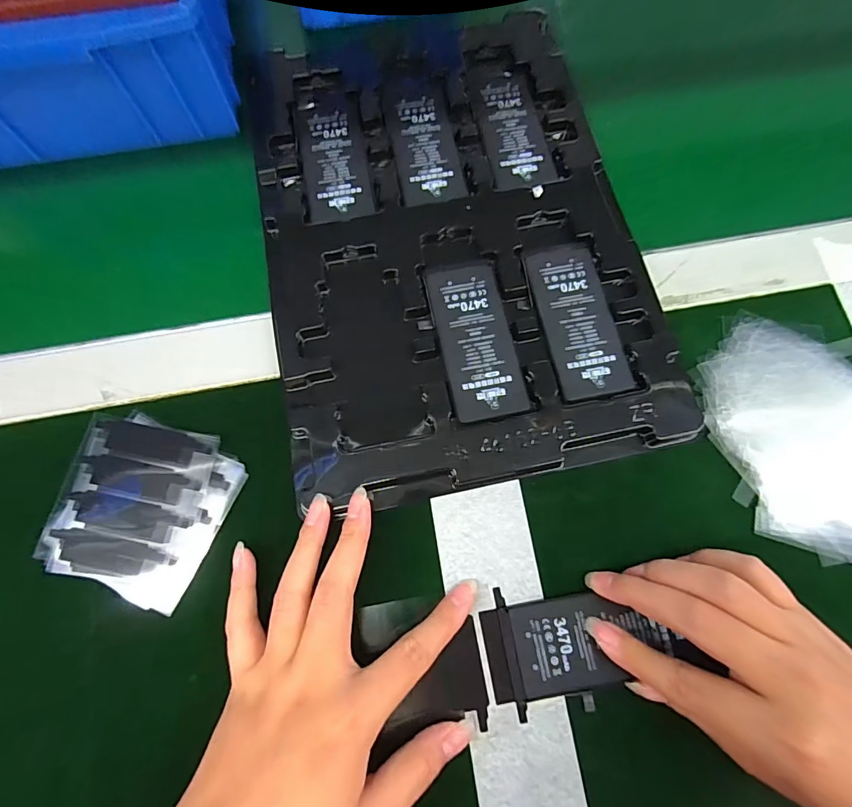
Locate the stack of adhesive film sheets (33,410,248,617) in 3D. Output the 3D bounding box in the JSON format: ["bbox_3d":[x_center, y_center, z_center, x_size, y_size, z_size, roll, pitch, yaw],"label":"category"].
[{"bbox_3d":[-0.154,0.055,0.243,0.089,0.009,0.088,18,76,4],"label":"stack of adhesive film sheets"}]

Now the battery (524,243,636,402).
[{"bbox_3d":[0.091,-0.051,0.269,0.043,0.004,0.097,-10,76,-3],"label":"battery"}]

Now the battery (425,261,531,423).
[{"bbox_3d":[0.030,-0.039,0.265,0.042,0.004,0.099,-11,76,-3],"label":"battery"}]

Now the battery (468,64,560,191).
[{"bbox_3d":[0.059,-0.191,0.308,0.043,0.004,0.099,-9,76,-3],"label":"battery"}]

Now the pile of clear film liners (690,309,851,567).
[{"bbox_3d":[0.217,0.013,0.255,0.110,0.010,0.142,-20,77,-6],"label":"pile of clear film liners"}]

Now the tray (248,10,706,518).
[{"bbox_3d":[0.010,-0.116,0.286,0.223,0.017,0.330,-12,76,-4],"label":"tray"}]

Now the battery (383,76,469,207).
[{"bbox_3d":[-0.001,-0.180,0.305,0.043,0.004,0.103,-9,76,-3],"label":"battery"}]

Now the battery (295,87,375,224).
[{"bbox_3d":[-0.062,-0.171,0.303,0.043,0.005,0.111,-10,76,-3],"label":"battery"}]

